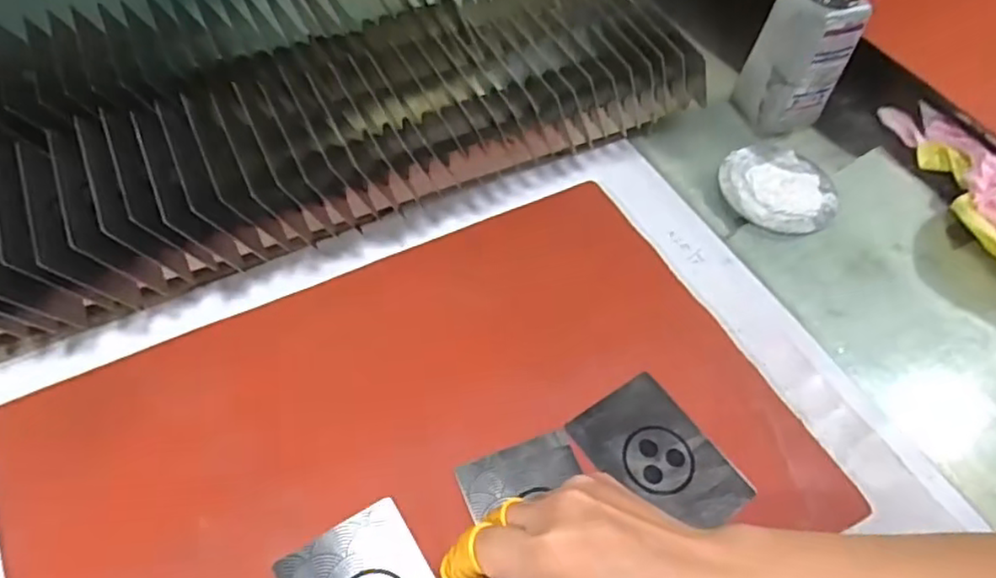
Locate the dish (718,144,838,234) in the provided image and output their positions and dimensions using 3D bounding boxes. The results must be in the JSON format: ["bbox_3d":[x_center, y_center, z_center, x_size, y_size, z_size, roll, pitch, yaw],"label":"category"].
[{"bbox_3d":[0.206,-0.075,0.492,0.082,0.009,0.079,2,54,-3],"label":"dish"}]

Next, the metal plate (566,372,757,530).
[{"bbox_3d":[0.086,0.090,0.357,0.061,0.004,0.085,-28,61,-22],"label":"metal plate"}]

